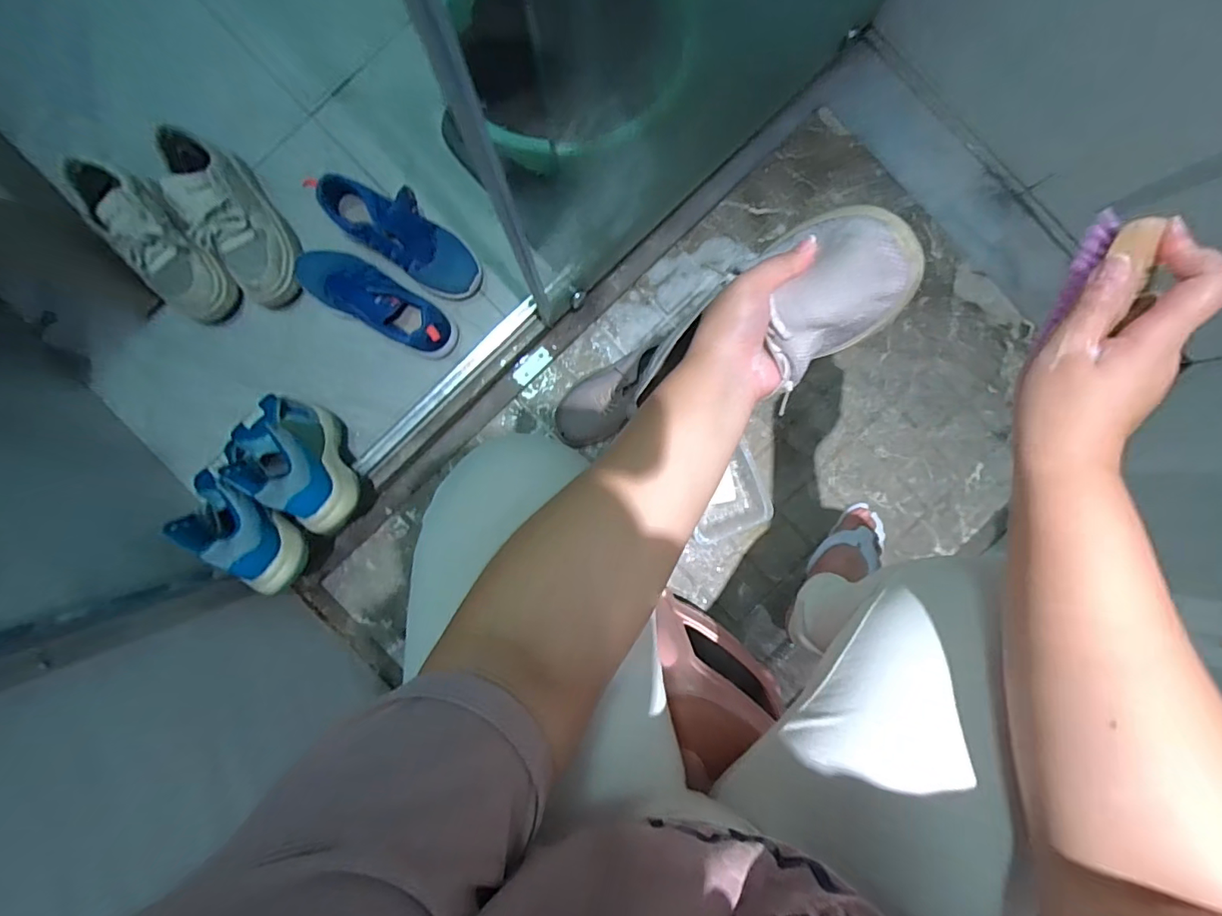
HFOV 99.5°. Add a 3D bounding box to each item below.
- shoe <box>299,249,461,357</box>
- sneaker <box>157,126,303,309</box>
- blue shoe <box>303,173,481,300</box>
[{"bbox_3d":[-0.381,-0.257,0.828,0.271,0.083,0.090,28,90,-1],"label":"shoe"},{"bbox_3d":[-0.587,-0.376,0.809,0.124,0.087,0.271,-29,104,-1],"label":"sneaker"},{"bbox_3d":[-0.336,-0.362,0.814,0.274,0.089,0.100,34,90,-1],"label":"blue shoe"}]

